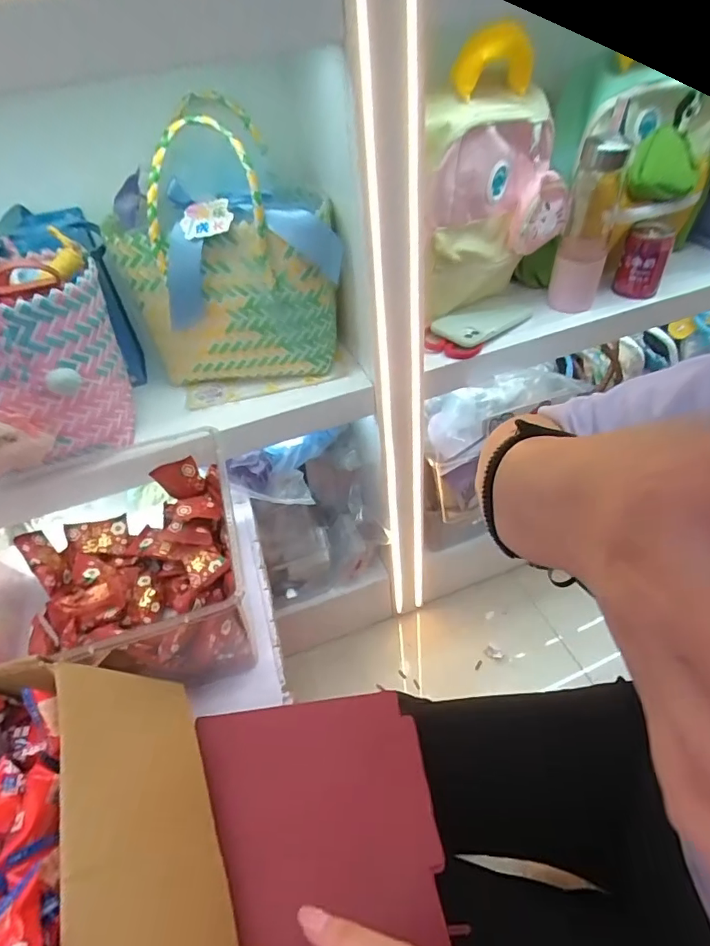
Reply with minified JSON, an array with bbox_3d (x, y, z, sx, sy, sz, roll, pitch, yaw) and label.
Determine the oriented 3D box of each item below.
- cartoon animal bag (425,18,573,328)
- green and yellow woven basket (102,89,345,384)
[{"bbox_3d":[0.162,-0.376,0.659,0.216,0.305,0.130,-20,46,-13],"label":"cartoon animal bag"},{"bbox_3d":[-0.149,-0.259,0.612,0.248,0.295,0.095,-11,45,-4],"label":"green and yellow woven basket"}]

